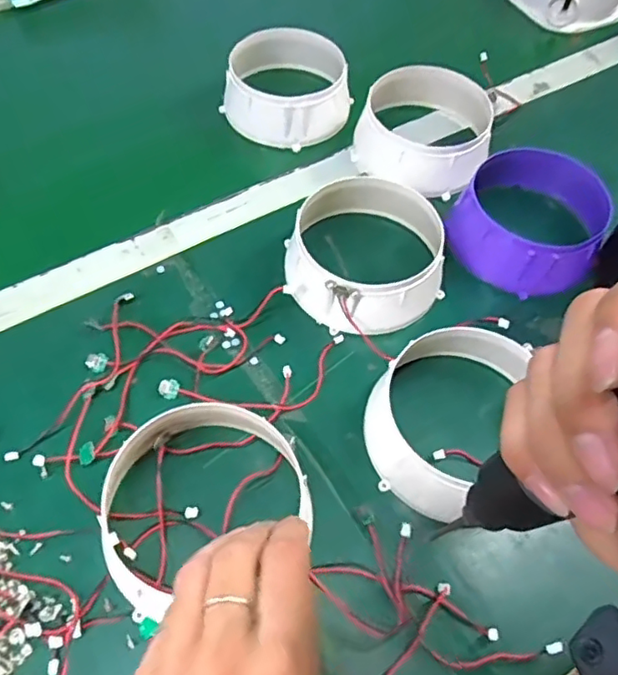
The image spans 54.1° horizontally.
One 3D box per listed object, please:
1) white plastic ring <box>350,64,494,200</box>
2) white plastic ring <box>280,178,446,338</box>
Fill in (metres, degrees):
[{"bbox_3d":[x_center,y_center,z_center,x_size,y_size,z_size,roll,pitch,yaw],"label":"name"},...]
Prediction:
[{"bbox_3d":[0.110,-0.199,0.574,0.119,0.050,0.115,1,59,-2],"label":"white plastic ring"},{"bbox_3d":[0.048,-0.067,0.487,0.122,0.050,0.127,1,59,-2],"label":"white plastic ring"}]

